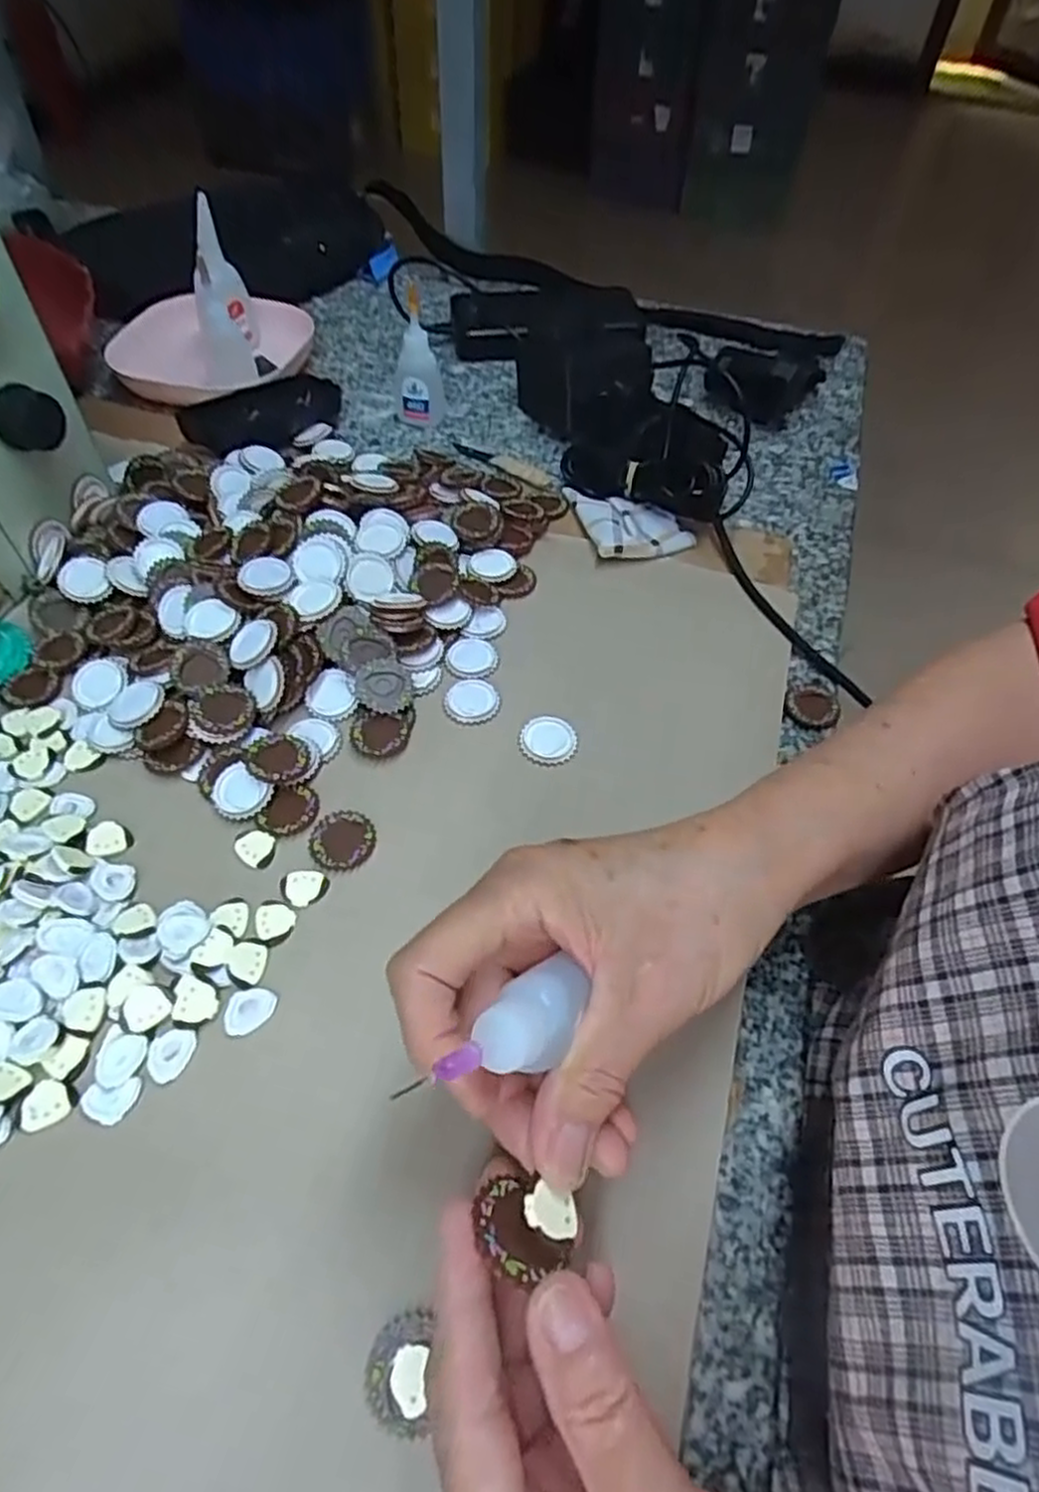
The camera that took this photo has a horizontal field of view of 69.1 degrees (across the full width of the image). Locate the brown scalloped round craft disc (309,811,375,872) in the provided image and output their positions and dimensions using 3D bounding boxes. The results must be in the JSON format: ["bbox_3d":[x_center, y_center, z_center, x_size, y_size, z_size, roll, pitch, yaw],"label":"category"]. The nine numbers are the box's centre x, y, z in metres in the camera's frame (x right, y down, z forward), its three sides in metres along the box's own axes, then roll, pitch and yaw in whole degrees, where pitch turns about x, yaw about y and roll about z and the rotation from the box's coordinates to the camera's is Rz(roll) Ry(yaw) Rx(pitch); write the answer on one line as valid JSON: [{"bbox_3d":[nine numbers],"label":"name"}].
[{"bbox_3d":[-0.080,0.042,0.340,0.029,0.004,0.028,2,54,-3],"label":"brown scalloped round craft disc"}]

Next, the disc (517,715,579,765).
[{"bbox_3d":[0.014,-0.003,0.375,0.028,0.005,0.027,2,54,-3],"label":"disc"}]

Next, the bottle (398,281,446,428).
[{"bbox_3d":[-0.069,-0.267,0.526,0.031,0.085,0.026,-4,53,-5],"label":"bottle"}]

